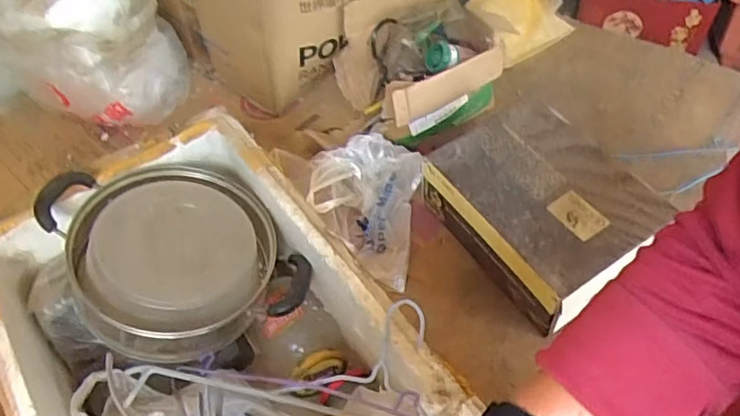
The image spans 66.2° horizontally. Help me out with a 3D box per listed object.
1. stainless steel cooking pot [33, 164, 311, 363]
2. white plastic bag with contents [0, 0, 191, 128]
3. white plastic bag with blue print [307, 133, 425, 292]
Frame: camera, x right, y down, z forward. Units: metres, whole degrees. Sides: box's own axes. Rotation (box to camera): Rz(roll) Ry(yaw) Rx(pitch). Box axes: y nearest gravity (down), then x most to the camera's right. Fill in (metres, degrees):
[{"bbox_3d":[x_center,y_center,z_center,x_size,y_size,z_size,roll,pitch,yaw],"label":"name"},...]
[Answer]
[{"bbox_3d":[-0.239,0.056,0.722,0.272,0.110,0.272,15,50,-18],"label":"stainless steel cooking pot"},{"bbox_3d":[-0.548,-0.311,1.151,0.300,0.280,0.244,-19,52,-10],"label":"white plastic bag with contents"},{"bbox_3d":[-0.013,-0.010,0.933,0.178,0.089,0.229,8,52,12],"label":"white plastic bag with blue print"}]

